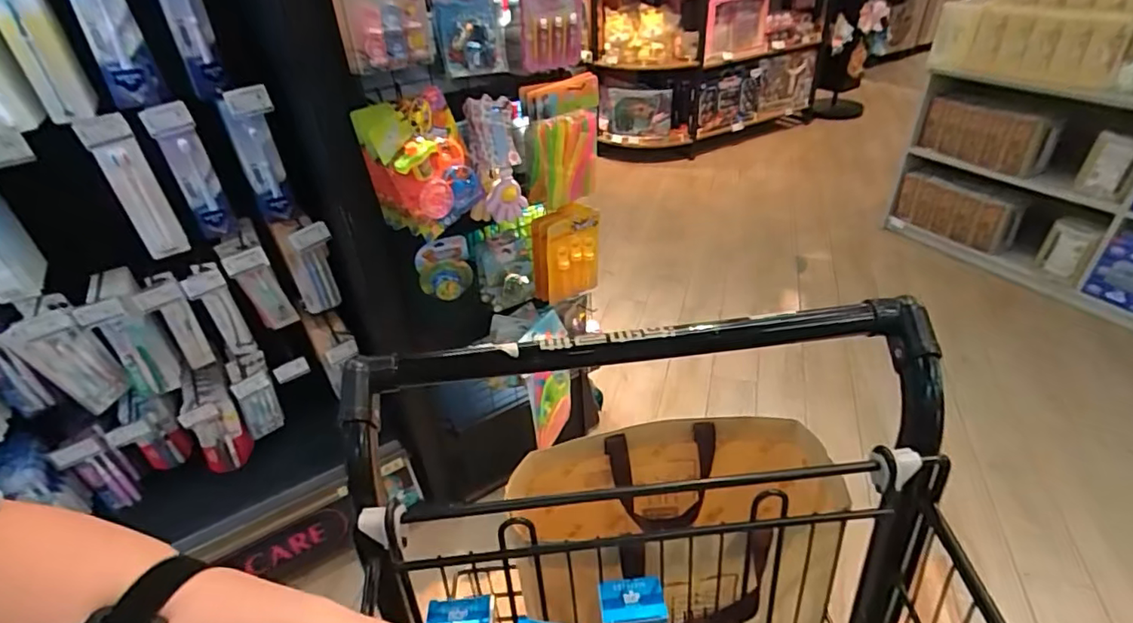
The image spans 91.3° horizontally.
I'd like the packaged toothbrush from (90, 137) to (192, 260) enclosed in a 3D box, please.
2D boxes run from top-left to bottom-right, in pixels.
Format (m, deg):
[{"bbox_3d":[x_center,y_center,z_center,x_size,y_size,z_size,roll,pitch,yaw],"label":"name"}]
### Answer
[{"bbox_3d":[-0.784,-0.204,1.031,0.021,0.235,0.070,28,49,25],"label":"packaged toothbrush"}]

